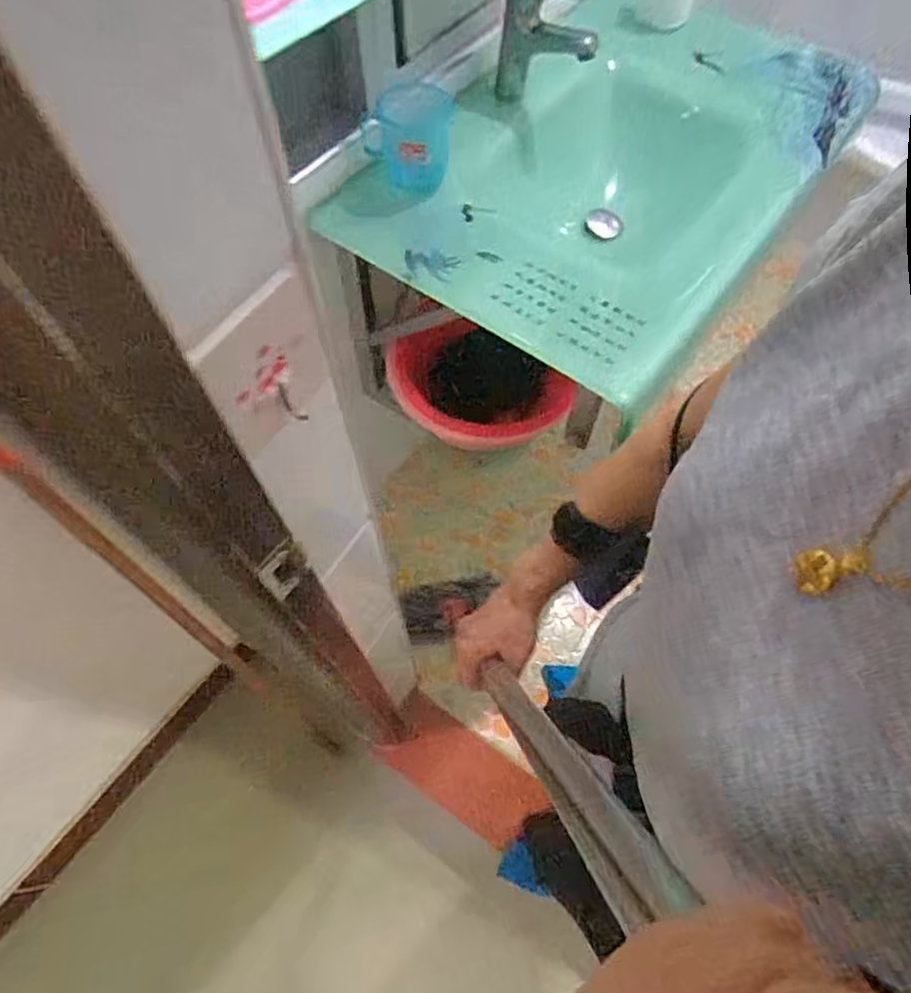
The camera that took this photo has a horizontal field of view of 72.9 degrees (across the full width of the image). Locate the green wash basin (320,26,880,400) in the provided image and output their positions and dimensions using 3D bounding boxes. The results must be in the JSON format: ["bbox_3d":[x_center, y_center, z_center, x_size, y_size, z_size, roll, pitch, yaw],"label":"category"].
[{"bbox_3d":[0.248,-0.487,0.961,0.495,0.168,0.817,33,67,15],"label":"green wash basin"}]

